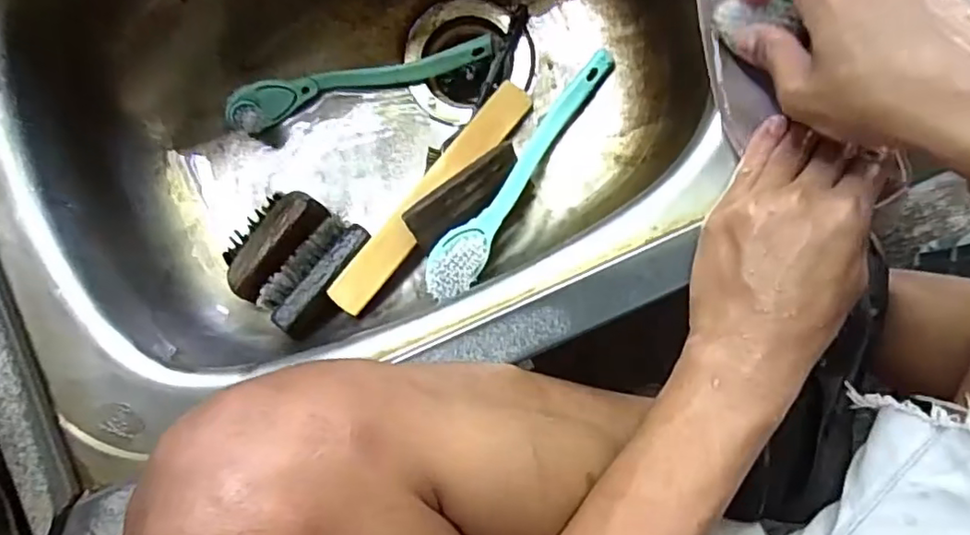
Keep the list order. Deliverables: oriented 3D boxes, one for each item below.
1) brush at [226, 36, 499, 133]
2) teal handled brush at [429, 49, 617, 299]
[{"bbox_3d":[-0.104,-0.163,0.503,0.226,0.034,0.034,-19,84,1],"label":"brush"},{"bbox_3d":[0.032,-0.076,0.468,0.040,0.043,0.239,35,87,5],"label":"teal handled brush"}]

